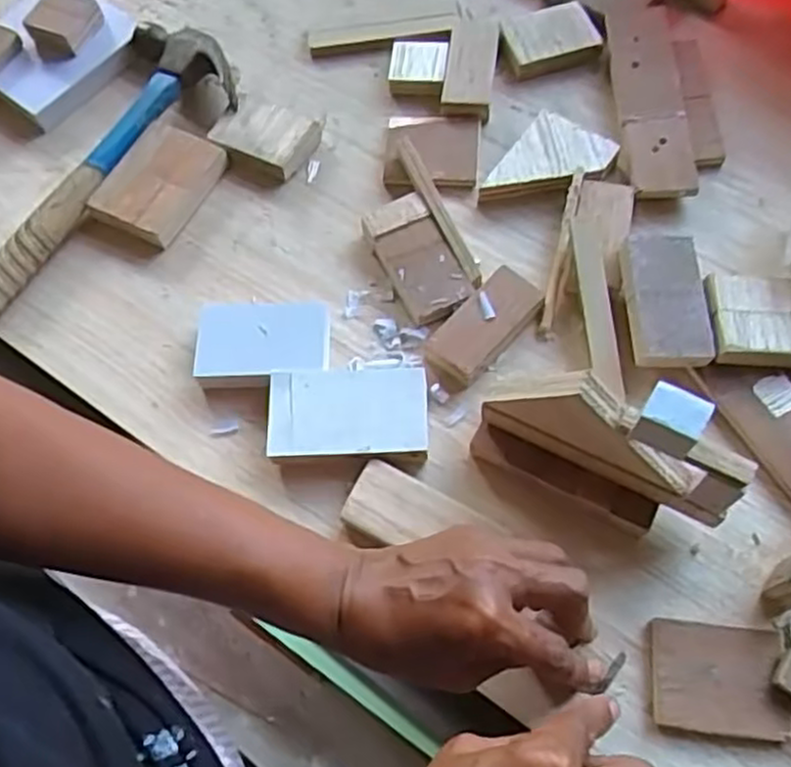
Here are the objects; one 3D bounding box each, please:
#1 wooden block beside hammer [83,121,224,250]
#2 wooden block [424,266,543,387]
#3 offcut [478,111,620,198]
[{"bbox_3d":[-0.167,-0.141,0.523,0.062,0.021,0.088,23,71,12],"label":"wooden block beside hammer"},{"bbox_3d":[0.054,-0.034,0.463,0.036,0.021,0.077,42,76,18],"label":"wooden block"},{"bbox_3d":[0.105,-0.145,0.509,0.061,0.020,0.077,33,73,16],"label":"offcut"}]

